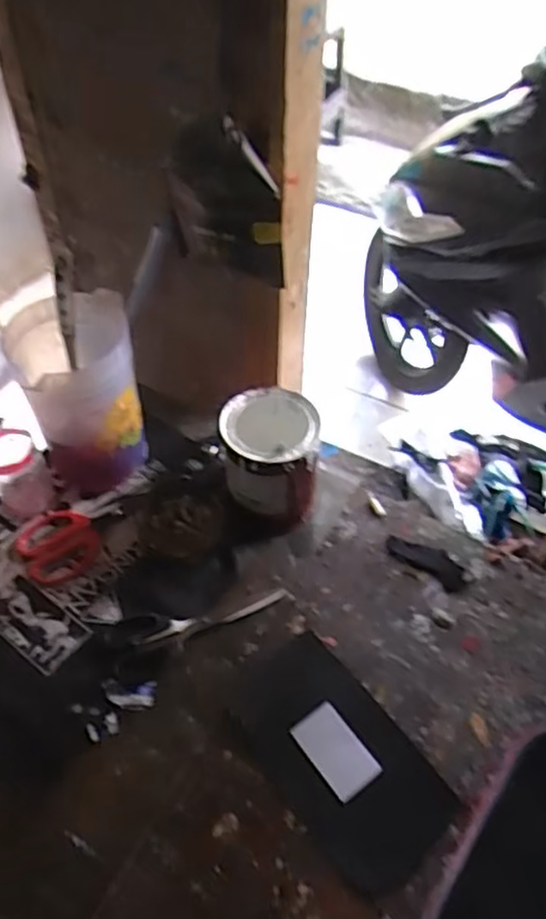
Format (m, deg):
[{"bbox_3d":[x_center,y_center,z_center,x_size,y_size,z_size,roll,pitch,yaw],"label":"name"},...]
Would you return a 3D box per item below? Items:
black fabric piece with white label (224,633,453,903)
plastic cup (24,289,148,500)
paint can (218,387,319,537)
[{"bbox_3d":[0.062,0.287,0.667,0.128,0.006,0.232,-31,56,-25],"label":"black fabric piece with white label"},{"bbox_3d":[-0.219,-0.072,0.810,0.125,0.209,0.123,-14,53,-11],"label":"plastic cup"},{"bbox_3d":[-0.004,0.006,0.795,0.108,0.140,0.125,-2,51,-2],"label":"paint can"}]

